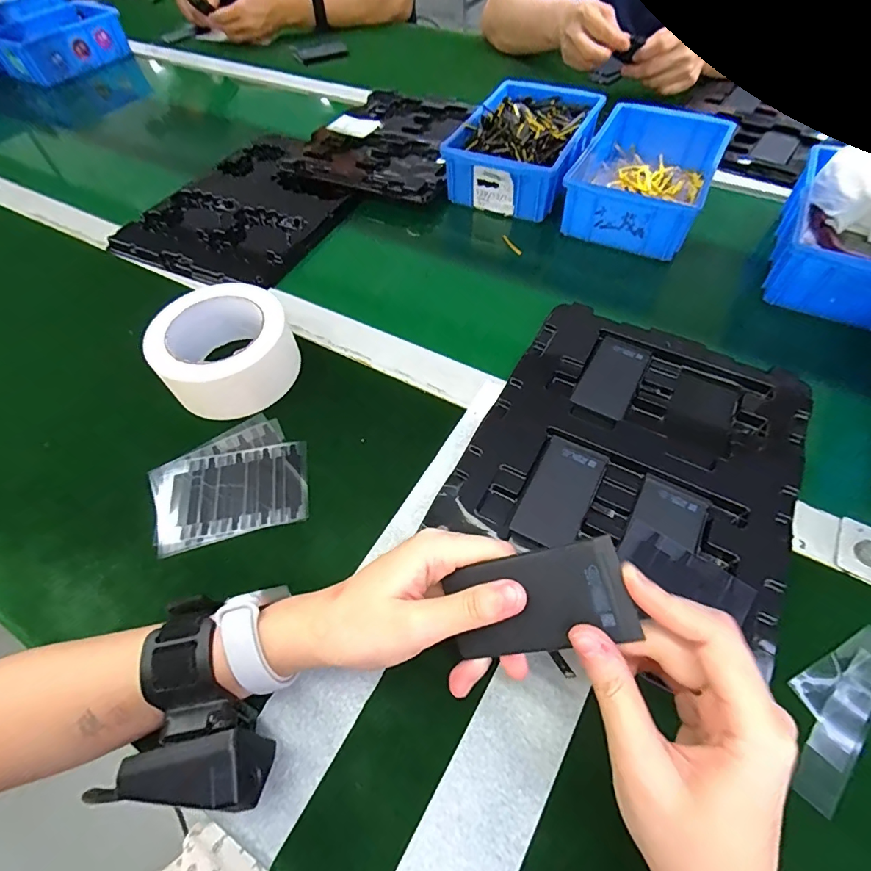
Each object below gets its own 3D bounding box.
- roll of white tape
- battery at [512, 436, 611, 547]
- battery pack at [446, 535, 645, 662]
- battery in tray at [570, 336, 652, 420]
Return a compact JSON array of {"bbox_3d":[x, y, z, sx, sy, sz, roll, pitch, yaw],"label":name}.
[{"bbox_3d":[-0.183,-0.075,0.400,0.109,0.056,0.106,-2,57,2],"label":"roll of white tape"},{"bbox_3d":[0.091,0.040,0.330,0.044,0.004,0.086,25,62,18],"label":"battery"},{"bbox_3d":[0.046,0.078,0.213,0.085,0.005,0.043,-21,78,26],"label":"battery pack"},{"bbox_3d":[0.153,-0.051,0.392,0.043,0.005,0.089,26,62,19],"label":"battery in tray"}]

